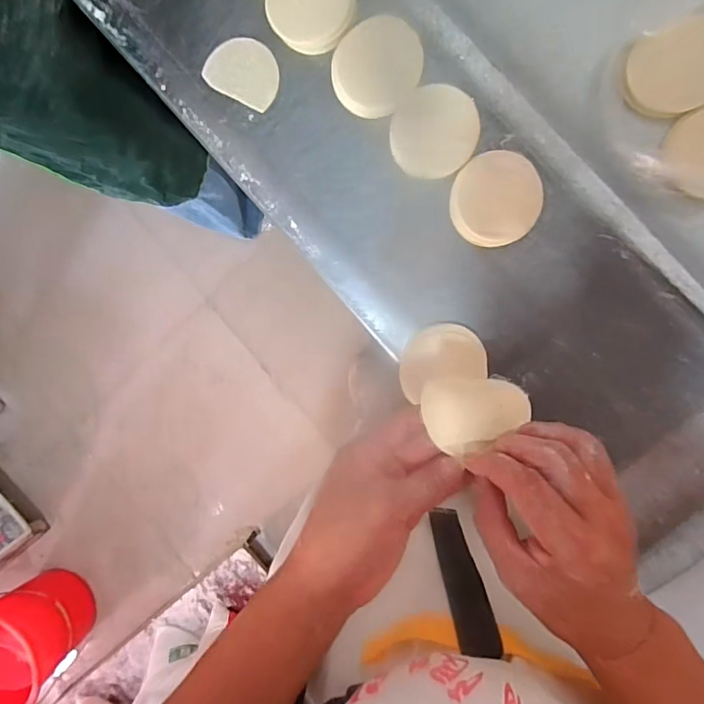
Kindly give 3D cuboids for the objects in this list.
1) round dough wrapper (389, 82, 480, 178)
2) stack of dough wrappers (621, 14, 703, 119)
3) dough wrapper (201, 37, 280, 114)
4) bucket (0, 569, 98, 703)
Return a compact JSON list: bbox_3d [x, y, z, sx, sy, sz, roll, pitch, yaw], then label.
[{"bbox_3d":[0.081,-0.216,0.483,0.083,0.009,0.081,2,107,5],"label":"round dough wrapper"},{"bbox_3d":[0.312,-0.269,0.466,0.098,0.017,0.080,-14,94,6],"label":"stack of dough wrappers"},{"bbox_3d":[-0.115,-0.300,0.521,0.083,0.005,0.061,26,97,2],"label":"dough wrapper"},{"bbox_3d":[-0.942,0.821,1.400,0.286,0.302,0.314,1,95,8],"label":"bucket"}]

